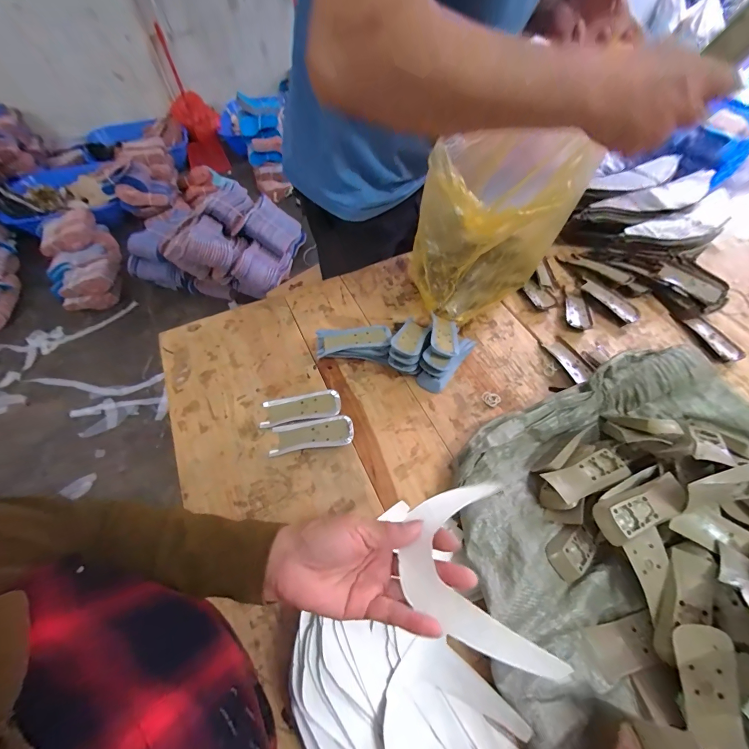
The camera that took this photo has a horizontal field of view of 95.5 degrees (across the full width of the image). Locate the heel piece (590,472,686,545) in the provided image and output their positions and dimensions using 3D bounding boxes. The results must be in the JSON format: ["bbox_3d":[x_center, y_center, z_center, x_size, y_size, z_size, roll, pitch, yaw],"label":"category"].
[{"bbox_3d":[0.297,0.149,0.377,0.103,0.019,0.042,-18,58,-10],"label":"heel piece"}]

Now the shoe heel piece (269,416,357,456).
[{"bbox_3d":[-0.090,0.088,0.492,0.117,0.019,0.044,-6,55,-4],"label":"shoe heel piece"}]

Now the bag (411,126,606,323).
[{"bbox_3d":[0.177,-0.228,0.571,0.228,0.238,0.157,-31,61,-18],"label":"bag"}]

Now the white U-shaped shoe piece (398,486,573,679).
[{"bbox_3d":[0.076,0.157,0.266,0.096,0.013,0.133,-11,49,-8],"label":"white U-shaped shoe piece"}]

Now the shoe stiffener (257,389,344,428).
[{"bbox_3d":[-0.111,0.051,0.518,0.118,0.013,0.045,-7,55,-5],"label":"shoe stiffener"}]

